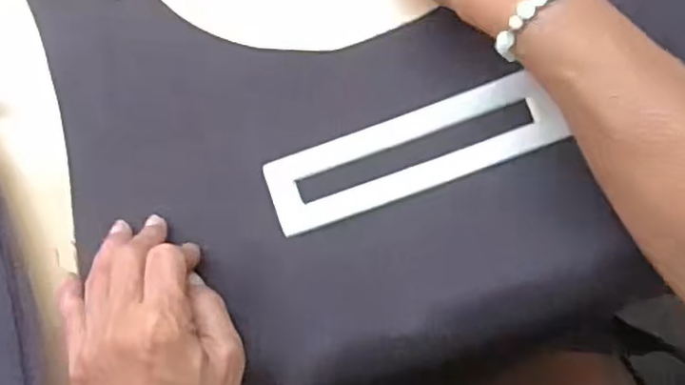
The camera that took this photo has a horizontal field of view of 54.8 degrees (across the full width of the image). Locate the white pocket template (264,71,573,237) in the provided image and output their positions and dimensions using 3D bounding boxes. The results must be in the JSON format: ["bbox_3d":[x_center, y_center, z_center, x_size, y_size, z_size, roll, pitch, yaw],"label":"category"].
[{"bbox_3d":[0.037,-0.022,0.357,0.155,0.010,0.042,-19,83,2],"label":"white pocket template"}]

